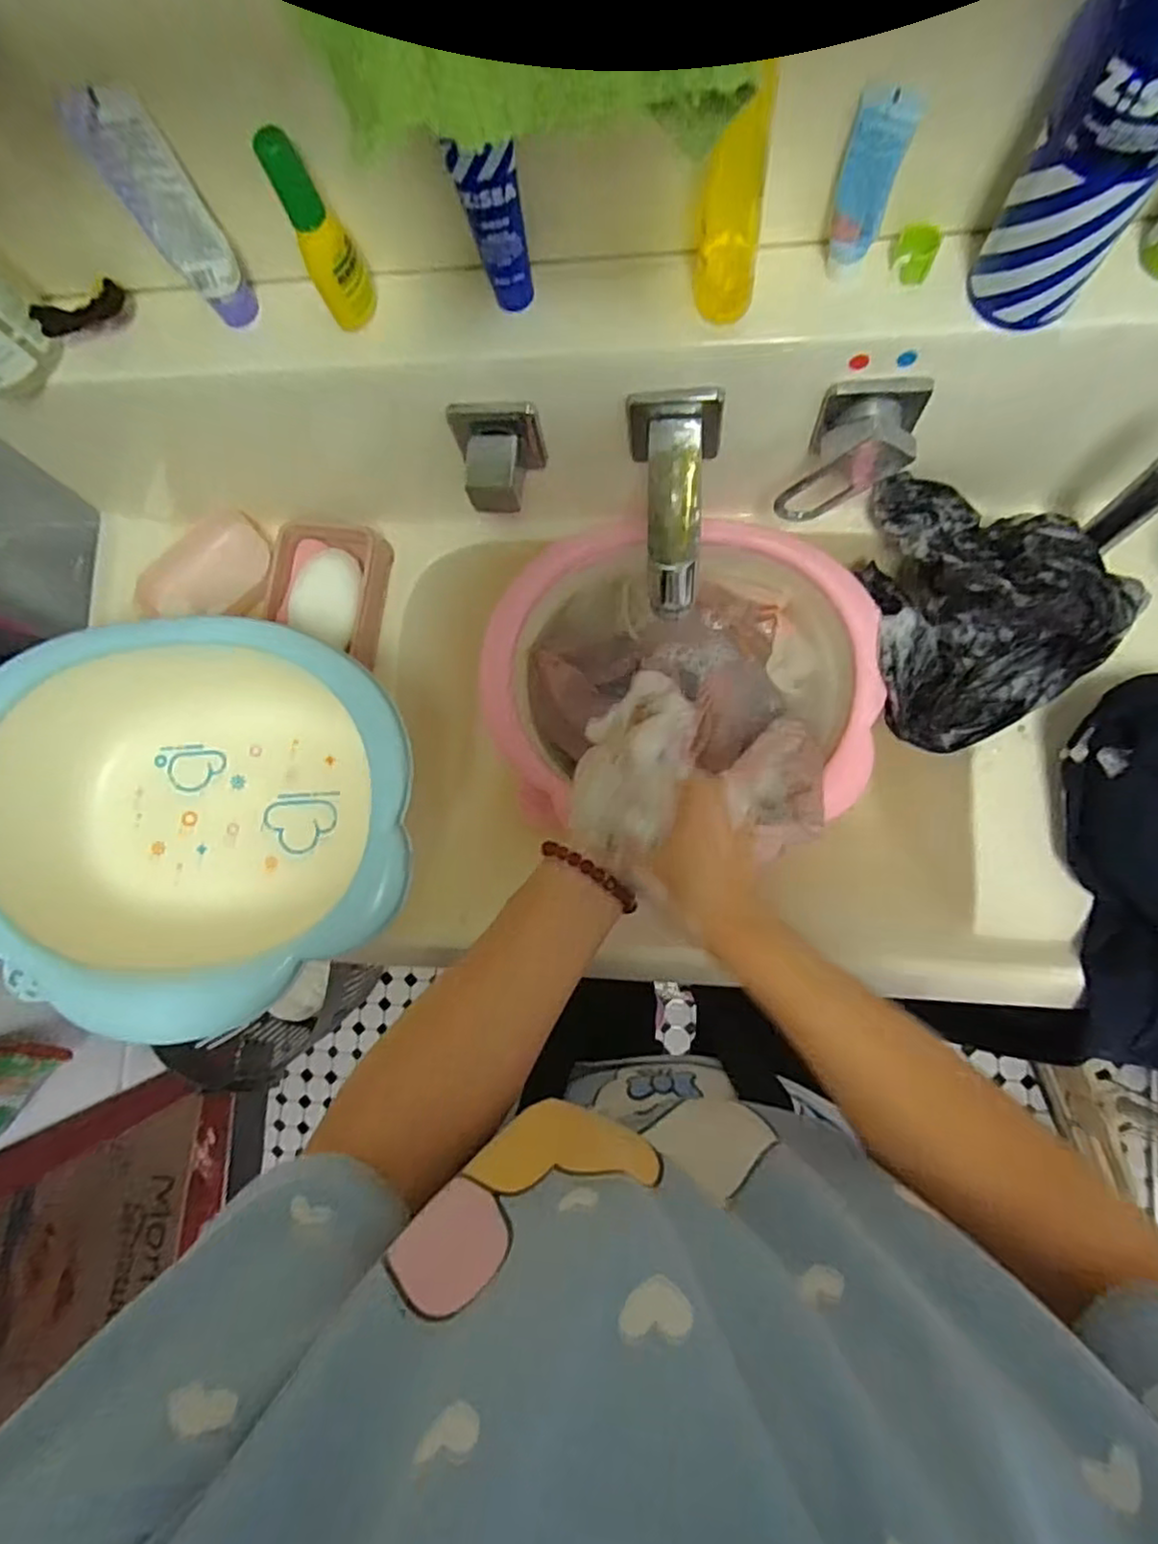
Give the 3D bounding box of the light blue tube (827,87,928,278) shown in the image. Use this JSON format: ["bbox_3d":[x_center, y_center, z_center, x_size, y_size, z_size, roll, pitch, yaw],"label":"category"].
[{"bbox_3d":[0.140,-0.286,0.332,0.026,0.084,0.017,21,88,8],"label":"light blue tube"}]

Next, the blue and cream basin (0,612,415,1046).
[{"bbox_3d":[-0.271,0.040,0.497,0.310,0.131,0.273,0,85,7],"label":"blue and cream basin"}]

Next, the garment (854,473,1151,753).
[{"bbox_3d":[0.284,-0.120,0.475,0.124,0.106,0.191,-11,84,6],"label":"garment"}]

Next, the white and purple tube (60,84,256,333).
[{"bbox_3d":[-0.217,-0.300,0.366,0.036,0.114,0.030,-37,82,2],"label":"white and purple tube"}]

